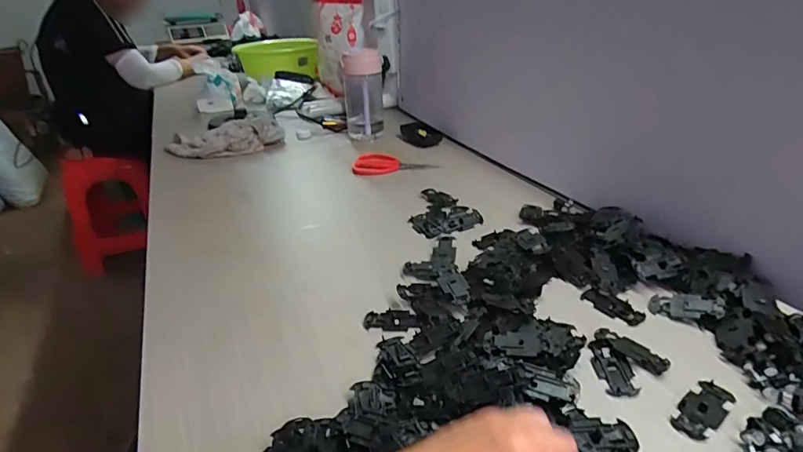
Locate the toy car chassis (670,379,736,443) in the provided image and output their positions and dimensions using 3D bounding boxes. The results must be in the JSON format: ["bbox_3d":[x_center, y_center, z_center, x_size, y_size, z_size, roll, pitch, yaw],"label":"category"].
[{"bbox_3d":[0.240,0.145,0.383,0.062,0.004,0.028,-23,33,-33],"label":"toy car chassis"}]

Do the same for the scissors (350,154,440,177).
[{"bbox_3d":[-0.012,-0.116,0.888,0.153,0.020,0.051,0,28,6],"label":"scissors"}]

